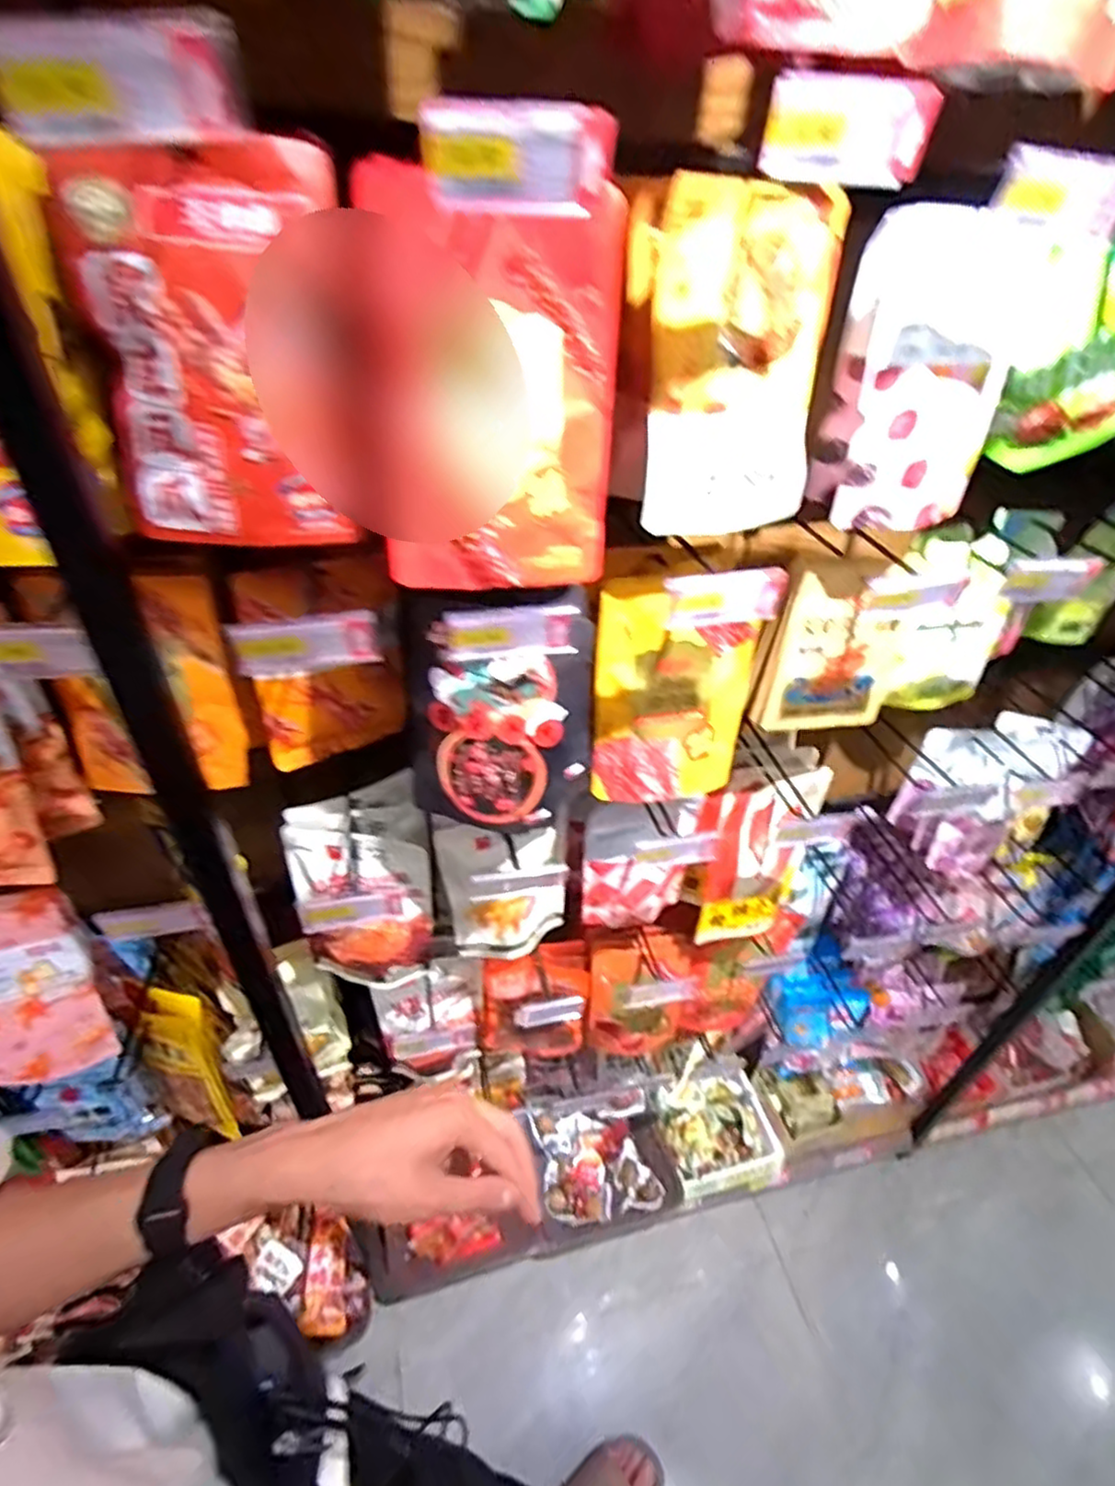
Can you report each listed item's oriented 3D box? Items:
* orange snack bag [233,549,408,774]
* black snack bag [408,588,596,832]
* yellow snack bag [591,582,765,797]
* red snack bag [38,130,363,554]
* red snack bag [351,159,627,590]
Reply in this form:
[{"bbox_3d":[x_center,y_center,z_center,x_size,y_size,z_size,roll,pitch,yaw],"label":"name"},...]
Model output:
[{"bbox_3d":[-0.234,-0.080,0.713,0.145,0.222,0.026,-13,43,-19],"label":"orange snack bag"},{"bbox_3d":[-0.053,-0.033,0.671,0.175,0.226,0.077,0,23,2],"label":"black snack bag"},{"bbox_3d":[0.123,-0.043,0.708,0.170,0.248,0.069,-10,42,-16],"label":"yellow snack bag"},{"bbox_3d":[-0.232,-0.256,0.476,0.164,0.232,0.058,-1,41,-6],"label":"red snack bag"},{"bbox_3d":[-0.038,-0.231,0.480,0.168,0.229,0.067,-6,41,-12],"label":"red snack bag"}]

